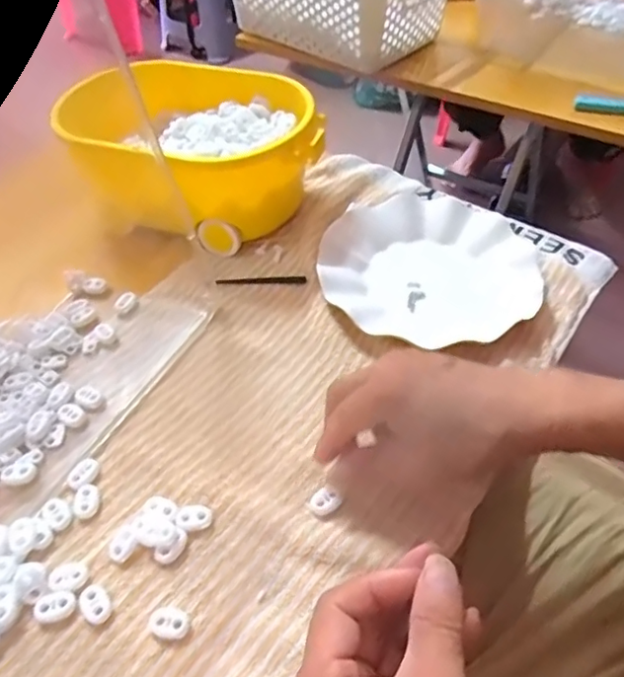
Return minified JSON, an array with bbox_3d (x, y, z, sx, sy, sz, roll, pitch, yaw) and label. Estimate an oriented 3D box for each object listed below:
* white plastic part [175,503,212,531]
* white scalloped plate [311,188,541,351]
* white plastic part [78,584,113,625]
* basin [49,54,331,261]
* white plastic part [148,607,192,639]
[{"bbox_3d":[-0.075,0.113,0.364,0.022,0.004,0.017,-5,48,-3],"label":"white plastic part"},{"bbox_3d":[0.104,-0.067,0.506,0.180,0.023,0.190,-1,48,1],"label":"white scalloped plate"},{"bbox_3d":[-0.125,0.154,0.333,0.016,0.004,0.022,-32,55,-25],"label":"white plastic part"},{"bbox_3d":[-0.102,-0.170,0.549,0.219,0.101,0.168,15,50,14],"label":"basin"},{"bbox_3d":[-0.081,0.161,0.325,0.023,0.004,0.016,1,48,2],"label":"white plastic part"}]

